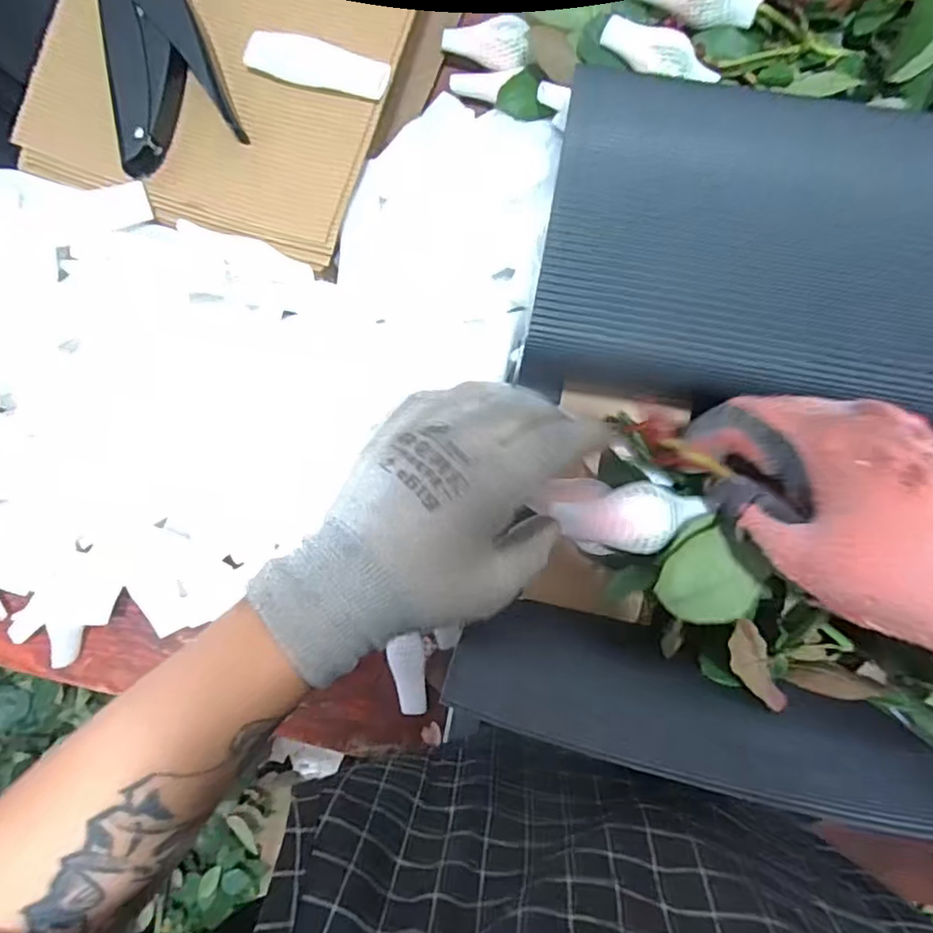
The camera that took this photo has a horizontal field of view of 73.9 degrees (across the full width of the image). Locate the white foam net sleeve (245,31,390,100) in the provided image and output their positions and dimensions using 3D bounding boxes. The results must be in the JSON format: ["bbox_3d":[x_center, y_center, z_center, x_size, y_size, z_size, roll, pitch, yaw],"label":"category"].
[{"bbox_3d":[-0.089,-0.241,0.370,0.089,0.011,0.028,21,89,1],"label":"white foam net sleeve"}]

